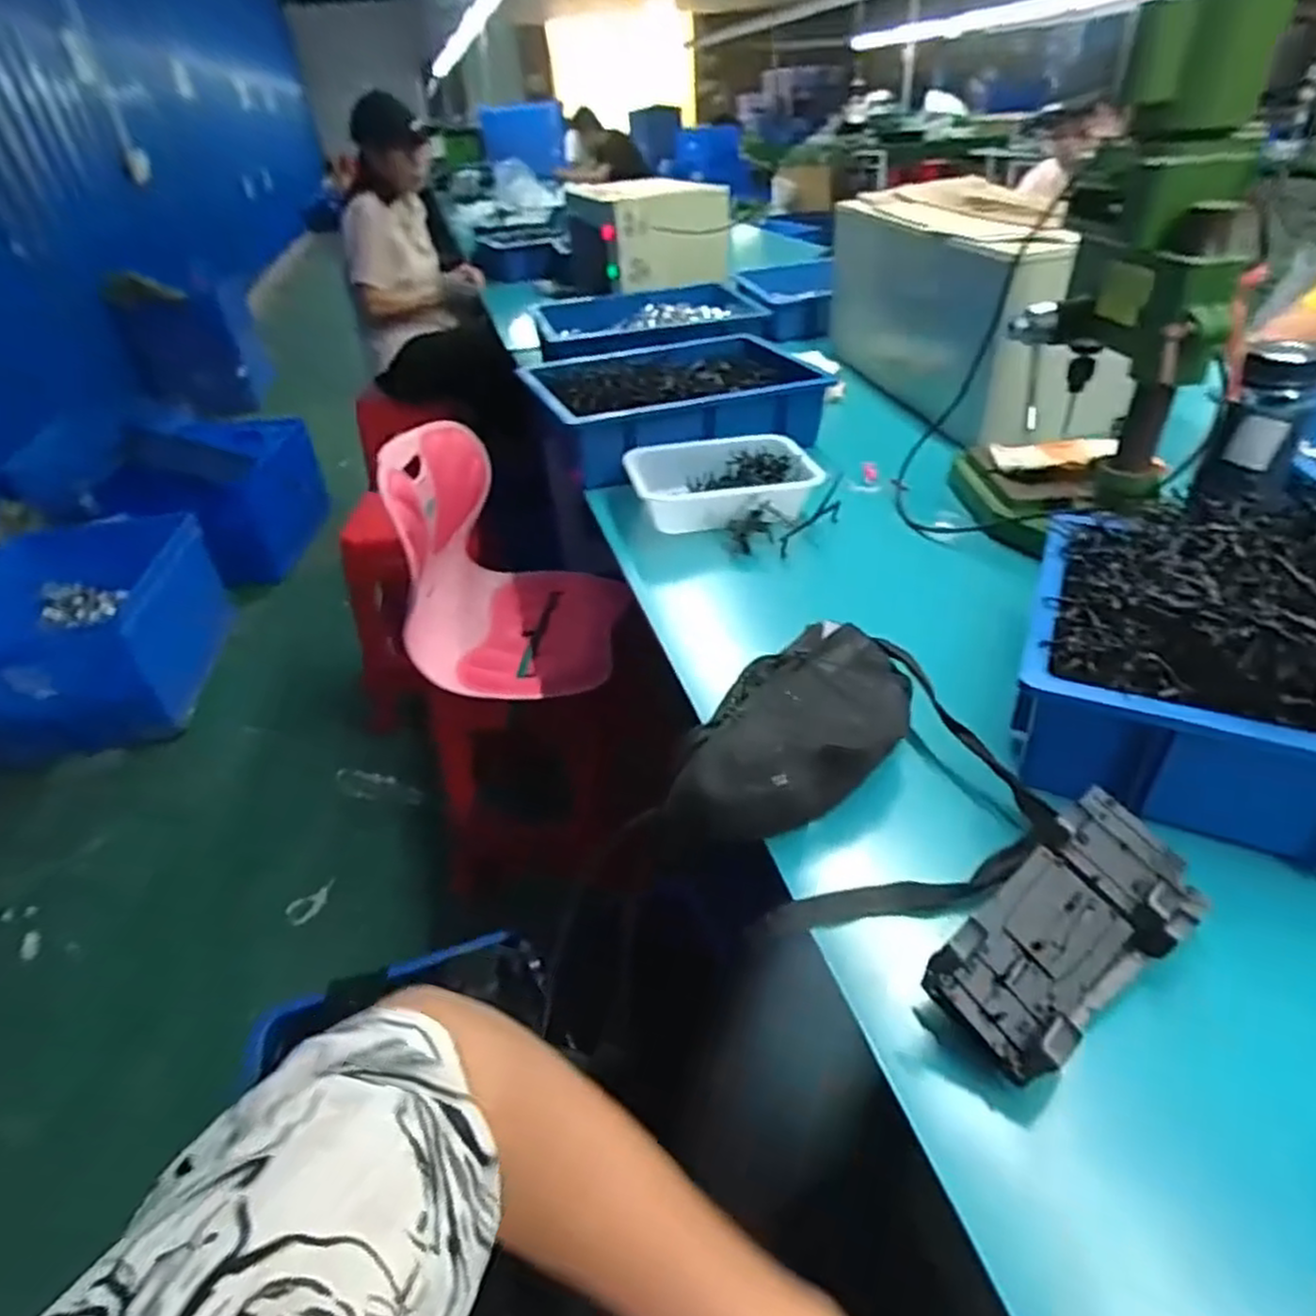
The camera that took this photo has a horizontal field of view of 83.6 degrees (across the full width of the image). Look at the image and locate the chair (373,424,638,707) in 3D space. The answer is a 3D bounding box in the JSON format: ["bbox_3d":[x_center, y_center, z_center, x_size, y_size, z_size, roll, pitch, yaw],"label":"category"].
[{"bbox_3d":[-0.226,-0.159,1.166,0.286,0.356,0.347,0,37,8],"label":"chair"}]

